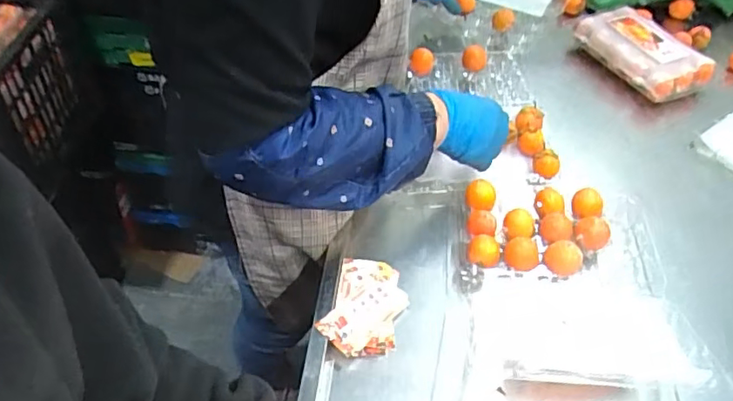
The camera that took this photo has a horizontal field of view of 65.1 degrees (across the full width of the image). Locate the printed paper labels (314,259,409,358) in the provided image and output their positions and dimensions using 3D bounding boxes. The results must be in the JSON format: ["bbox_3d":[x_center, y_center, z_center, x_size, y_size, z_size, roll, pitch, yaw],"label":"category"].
[{"bbox_3d":[-0.001,0.120,0.645,0.081,0.027,0.121,13,48,10],"label":"printed paper labels"}]

